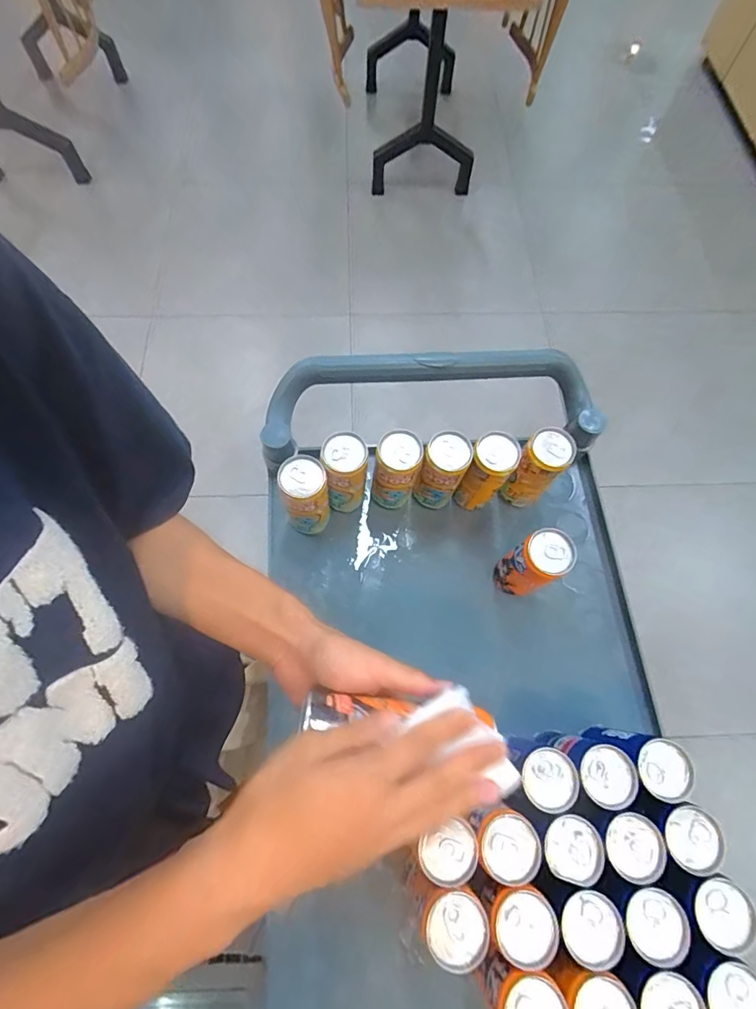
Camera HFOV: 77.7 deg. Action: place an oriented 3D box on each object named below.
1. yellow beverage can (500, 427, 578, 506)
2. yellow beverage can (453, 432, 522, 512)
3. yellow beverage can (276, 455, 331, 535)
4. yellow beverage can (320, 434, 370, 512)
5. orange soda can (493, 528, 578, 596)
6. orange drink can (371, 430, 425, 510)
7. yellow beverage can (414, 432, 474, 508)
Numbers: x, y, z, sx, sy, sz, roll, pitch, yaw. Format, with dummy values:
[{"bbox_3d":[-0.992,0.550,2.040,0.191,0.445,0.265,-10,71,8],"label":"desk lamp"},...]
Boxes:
[{"bbox_3d":[0.209,-0.041,0.634,0.053,0.145,0.058,1,68,-2],"label":"yellow beverage can"},{"bbox_3d":[0.141,-0.036,0.624,0.052,0.145,0.050,1,68,-2],"label":"yellow beverage can"},{"bbox_3d":[-0.091,-0.005,0.602,0.054,0.138,0.056,1,68,-2],"label":"yellow beverage can"},{"bbox_3d":[-0.041,-0.036,0.608,0.052,0.134,0.054,1,68,-2],"label":"yellow beverage can"},{"bbox_3d":[0.193,0.079,0.592,0.060,0.148,0.053,-26,71,-12],"label":"orange soda can"},{"bbox_3d":[0.024,-0.040,0.615,0.053,0.130,0.048,11,68,3],"label":"orange drink can"},{"bbox_3d":[0.083,-0.039,0.615,0.053,0.128,0.050,1,68,-2],"label":"yellow beverage can"}]

